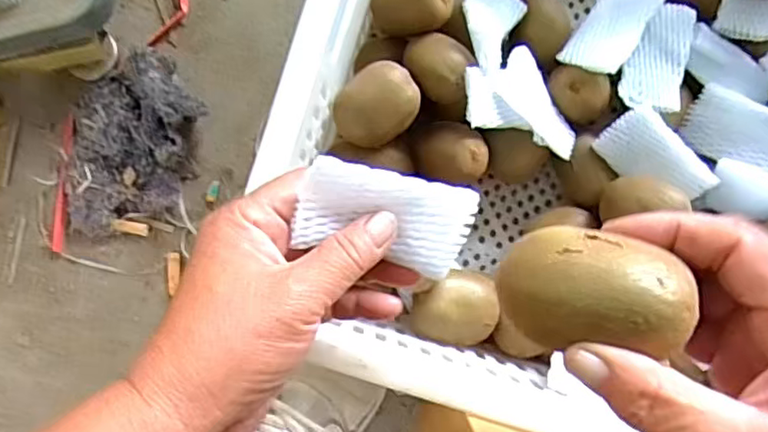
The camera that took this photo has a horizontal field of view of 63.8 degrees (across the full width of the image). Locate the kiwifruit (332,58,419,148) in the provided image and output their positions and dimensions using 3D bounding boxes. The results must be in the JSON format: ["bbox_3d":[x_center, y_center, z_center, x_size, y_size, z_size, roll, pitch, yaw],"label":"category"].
[{"bbox_3d":[-0.004,-0.076,0.440,0.049,0.043,0.060,44,89,0],"label":"kiwifruit"}]

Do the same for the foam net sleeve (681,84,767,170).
[{"bbox_3d":[0.266,-0.061,0.455,0.077,0.012,0.049,29,109,17],"label":"foam net sleeve"}]

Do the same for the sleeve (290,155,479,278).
[{"bbox_3d":[0.002,0.001,0.286,0.079,0.014,0.042,14,89,-11],"label":"sleeve"}]

